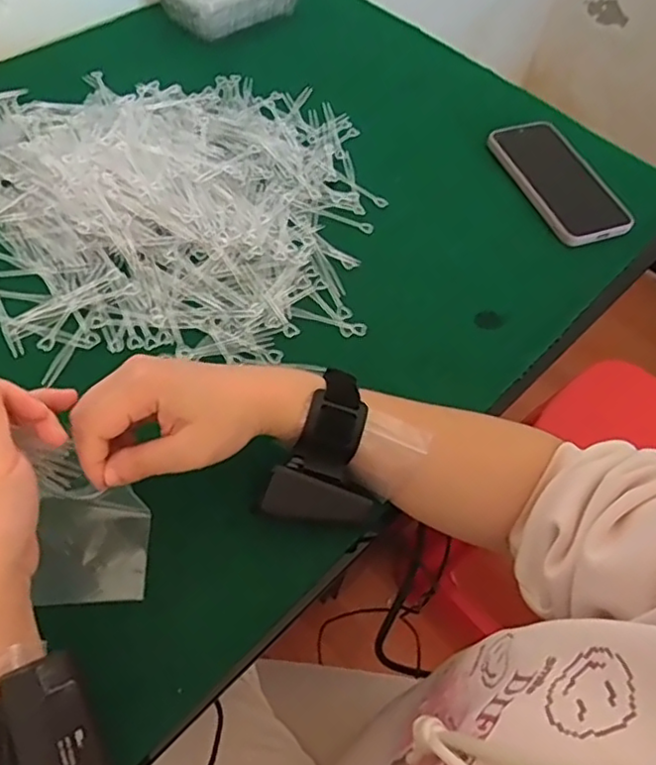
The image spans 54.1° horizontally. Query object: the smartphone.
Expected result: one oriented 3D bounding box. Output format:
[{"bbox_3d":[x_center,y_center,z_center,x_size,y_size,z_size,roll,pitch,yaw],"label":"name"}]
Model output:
[{"bbox_3d":[0.227,-0.201,0.634,0.082,0.016,0.158,-18,63,-20],"label":"smartphone"}]

